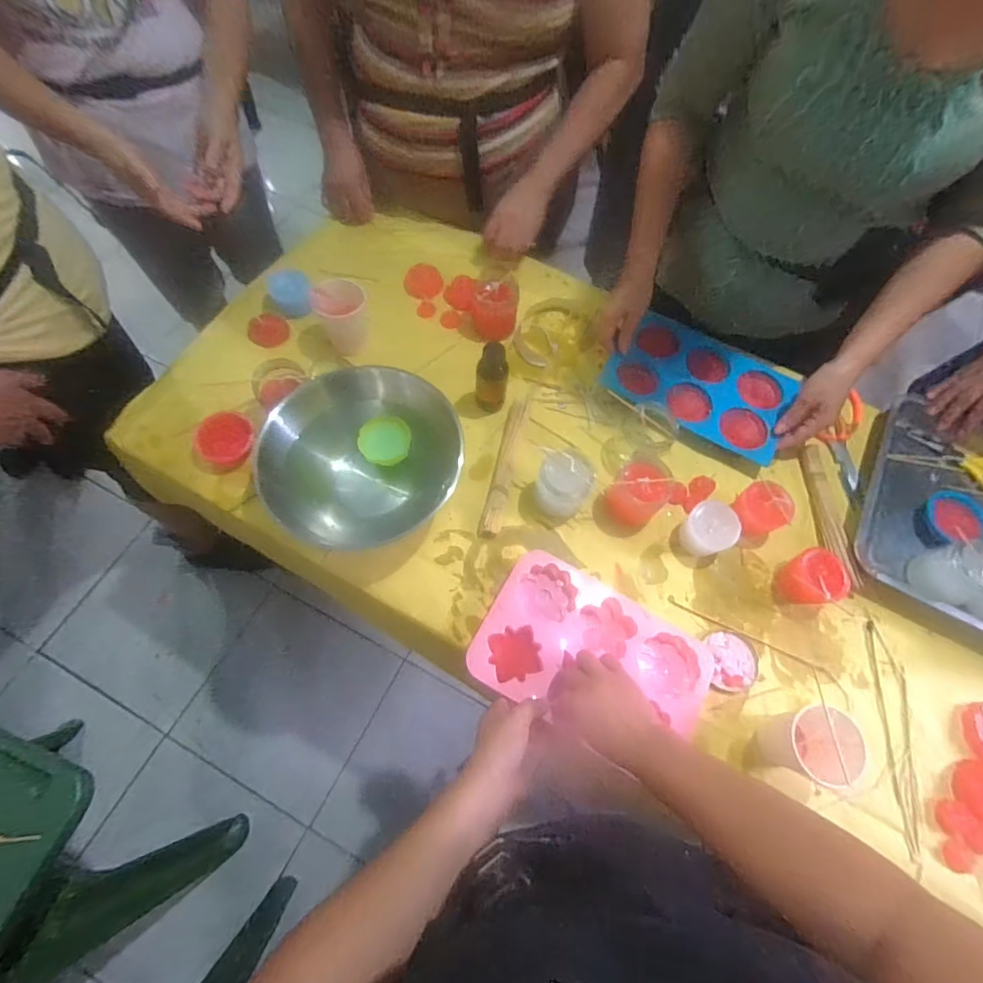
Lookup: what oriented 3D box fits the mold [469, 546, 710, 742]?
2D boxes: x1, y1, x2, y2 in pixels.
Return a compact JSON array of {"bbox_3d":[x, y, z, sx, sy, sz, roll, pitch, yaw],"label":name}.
[{"bbox_3d":[0.120,0.188,0.591,0.258,0.029,0.164,23,68,7],"label":"mold"}]

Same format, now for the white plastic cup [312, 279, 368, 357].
[{"bbox_3d":[-0.212,-0.248,0.730,0.068,0.090,0.064,1,67,-2],"label":"white plastic cup"}]

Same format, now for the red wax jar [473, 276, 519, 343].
[{"bbox_3d":[0.004,-0.274,0.761,0.071,0.077,0.062,4,67,-1],"label":"red wax jar"}]

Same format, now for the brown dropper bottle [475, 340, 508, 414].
[{"bbox_3d":[0.001,-0.153,0.692,0.044,0.104,0.040,0,67,-3],"label":"brown dropper bottle"}]

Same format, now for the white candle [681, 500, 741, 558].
[{"bbox_3d":[0.282,0.051,0.655,0.062,0.061,0.060,1,67,-2],"label":"white candle"}]

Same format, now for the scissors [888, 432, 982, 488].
[{"bbox_3d":[0.669,-0.044,0.724,0.187,0.012,0.061,18,67,5],"label":"scissors"}]

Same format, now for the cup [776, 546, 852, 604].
[{"bbox_3d":[0.397,0.109,0.625,0.067,0.053,0.061,1,67,-2],"label":"cup"}]

